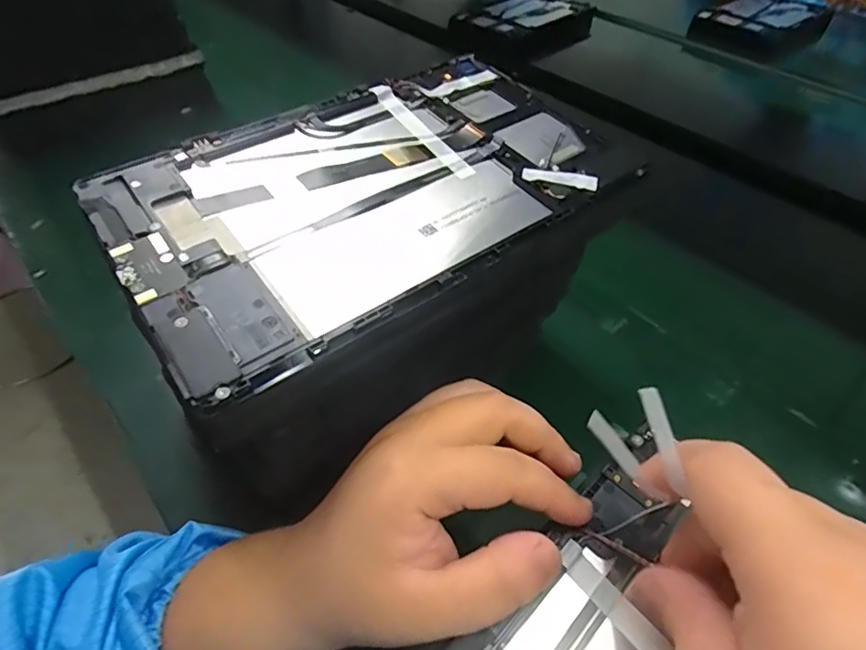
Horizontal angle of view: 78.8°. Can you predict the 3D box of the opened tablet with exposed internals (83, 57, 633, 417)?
[{"bbox_3d":[-0.028,-0.071,0.252,0.233,0.011,0.141,-30,54,-25],"label":"opened tablet with exposed internals"}]

